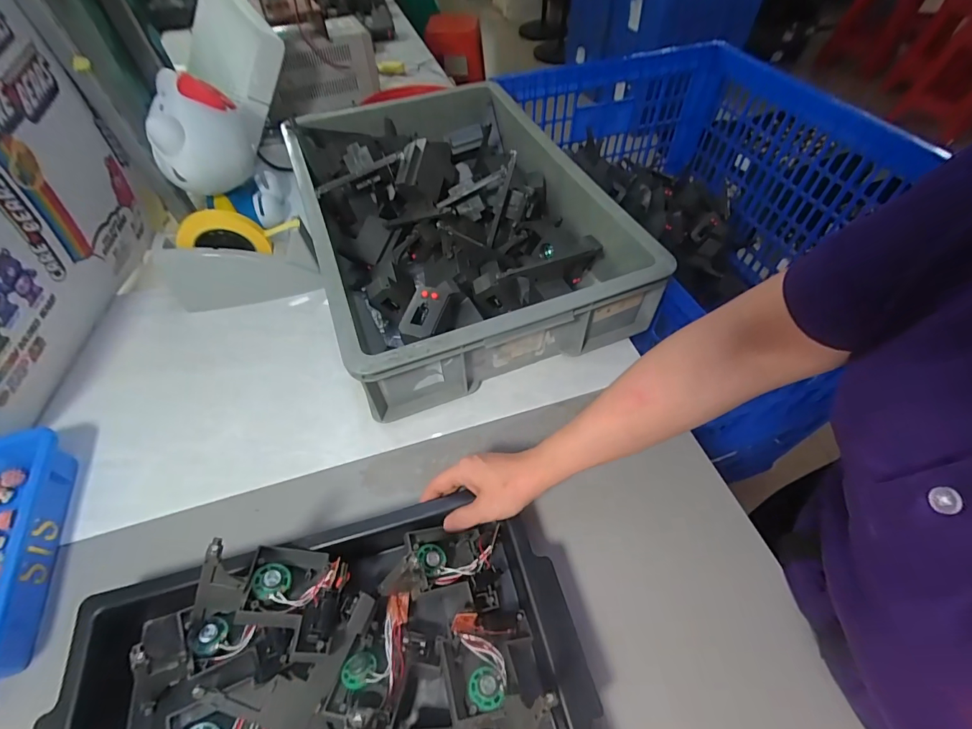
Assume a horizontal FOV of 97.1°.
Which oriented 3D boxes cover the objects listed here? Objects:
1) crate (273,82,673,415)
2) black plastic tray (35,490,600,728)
[{"bbox_3d":[-0.061,-0.255,0.665,0.397,0.136,0.586,-20,57,-11],"label":"crate"},{"bbox_3d":[-0.127,0.277,0.340,0.406,0.091,0.270,-14,56,-7],"label":"black plastic tray"}]

